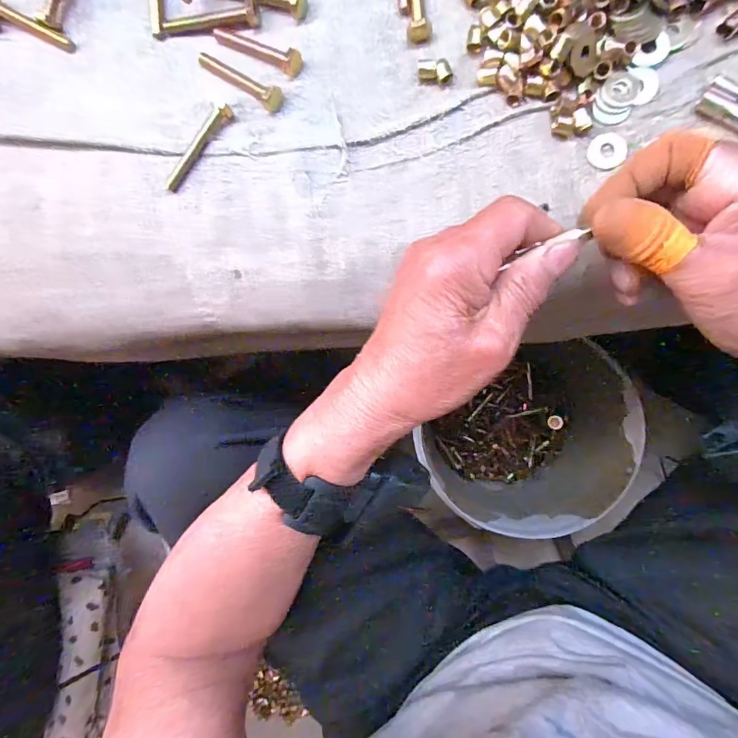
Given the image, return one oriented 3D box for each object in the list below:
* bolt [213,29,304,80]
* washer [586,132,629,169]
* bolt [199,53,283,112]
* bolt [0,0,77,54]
[{"bbox_3d":[-0.073,-0.205,0.269,0.067,0.011,0.014,29,93,6],"label":"bolt"},{"bbox_3d":[0.139,-0.128,0.248,0.020,0.004,0.022,0,90,7],"label":"washer"},{"bbox_3d":[-0.085,-0.186,0.270,0.066,0.011,0.013,34,93,6],"label":"bolt"},{"bbox_3d":[-0.233,-0.237,0.292,0.064,0.008,0.012,27,95,-6],"label":"bolt"}]

